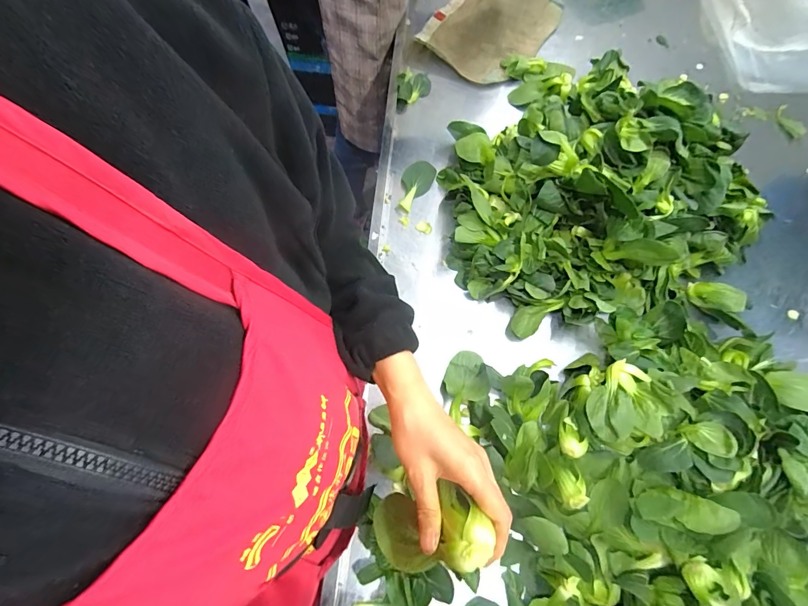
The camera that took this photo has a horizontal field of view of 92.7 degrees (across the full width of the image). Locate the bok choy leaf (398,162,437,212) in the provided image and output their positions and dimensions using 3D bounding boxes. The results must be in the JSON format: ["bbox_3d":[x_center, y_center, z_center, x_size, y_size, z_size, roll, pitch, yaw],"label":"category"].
[{"bbox_3d":[0.018,-0.216,0.703,0.053,0.011,0.108,22,69,6],"label":"bok choy leaf"}]

